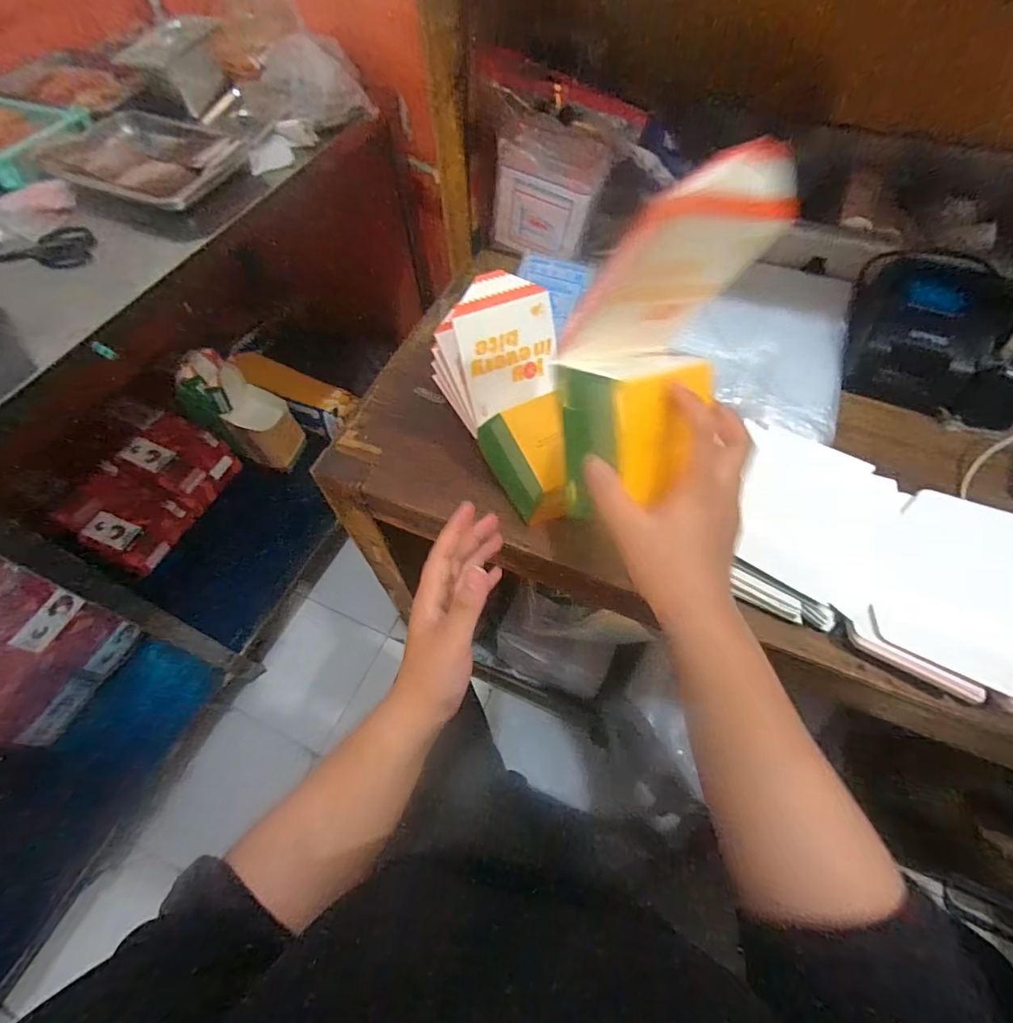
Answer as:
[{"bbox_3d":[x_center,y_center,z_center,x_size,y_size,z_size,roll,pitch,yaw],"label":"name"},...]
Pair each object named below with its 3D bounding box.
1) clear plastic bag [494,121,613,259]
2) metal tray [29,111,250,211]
[{"bbox_3d":[0.052,-0.405,0.645,0.129,0.169,0.026,12,62,0],"label":"clear plastic bag"},{"bbox_3d":[-0.562,-0.564,0.793,0.260,0.047,0.240,28,64,17],"label":"metal tray"}]

